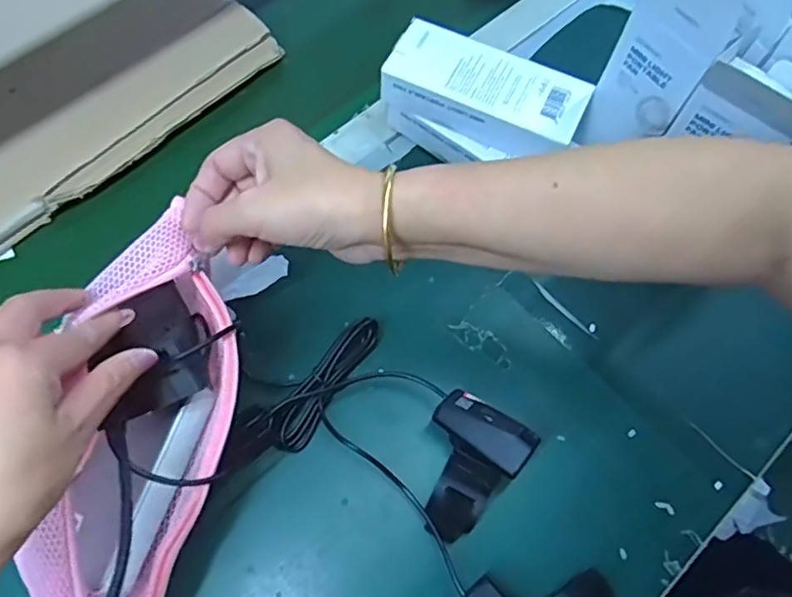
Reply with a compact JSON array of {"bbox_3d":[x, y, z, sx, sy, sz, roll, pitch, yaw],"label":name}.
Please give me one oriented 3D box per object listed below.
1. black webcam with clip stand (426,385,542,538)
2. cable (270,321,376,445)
[{"bbox_3d":[0.044,0.113,0.424,0.066,0.048,0.088,39,71,13],"label":"black webcam with clip stand"},{"bbox_3d":[-0.051,0.061,0.451,0.028,0.027,0.112,35,70,12],"label":"cable"}]

